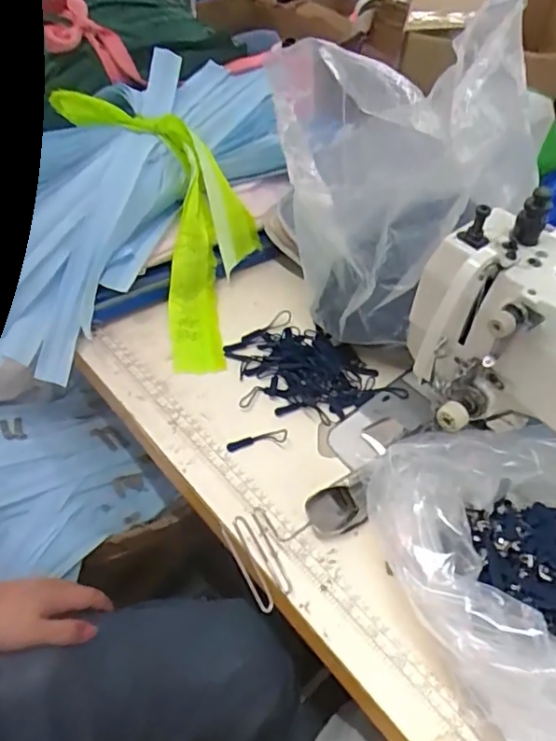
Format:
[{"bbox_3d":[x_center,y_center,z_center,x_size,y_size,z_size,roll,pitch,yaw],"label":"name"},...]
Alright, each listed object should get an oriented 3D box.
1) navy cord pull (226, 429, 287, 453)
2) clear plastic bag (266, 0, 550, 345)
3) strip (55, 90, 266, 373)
[{"bbox_3d":[-0.020,0.065,0.539,0.056,0.011,0.012,-8,50,-10],"label":"navy cord pull"},{"bbox_3d":[0.099,-0.153,0.505,0.167,0.259,0.159,30,54,22],"label":"clear plastic bag"},{"bbox_3d":[-0.105,-0.167,0.646,0.163,0.057,0.329,-25,97,-35],"label":"strip"}]

